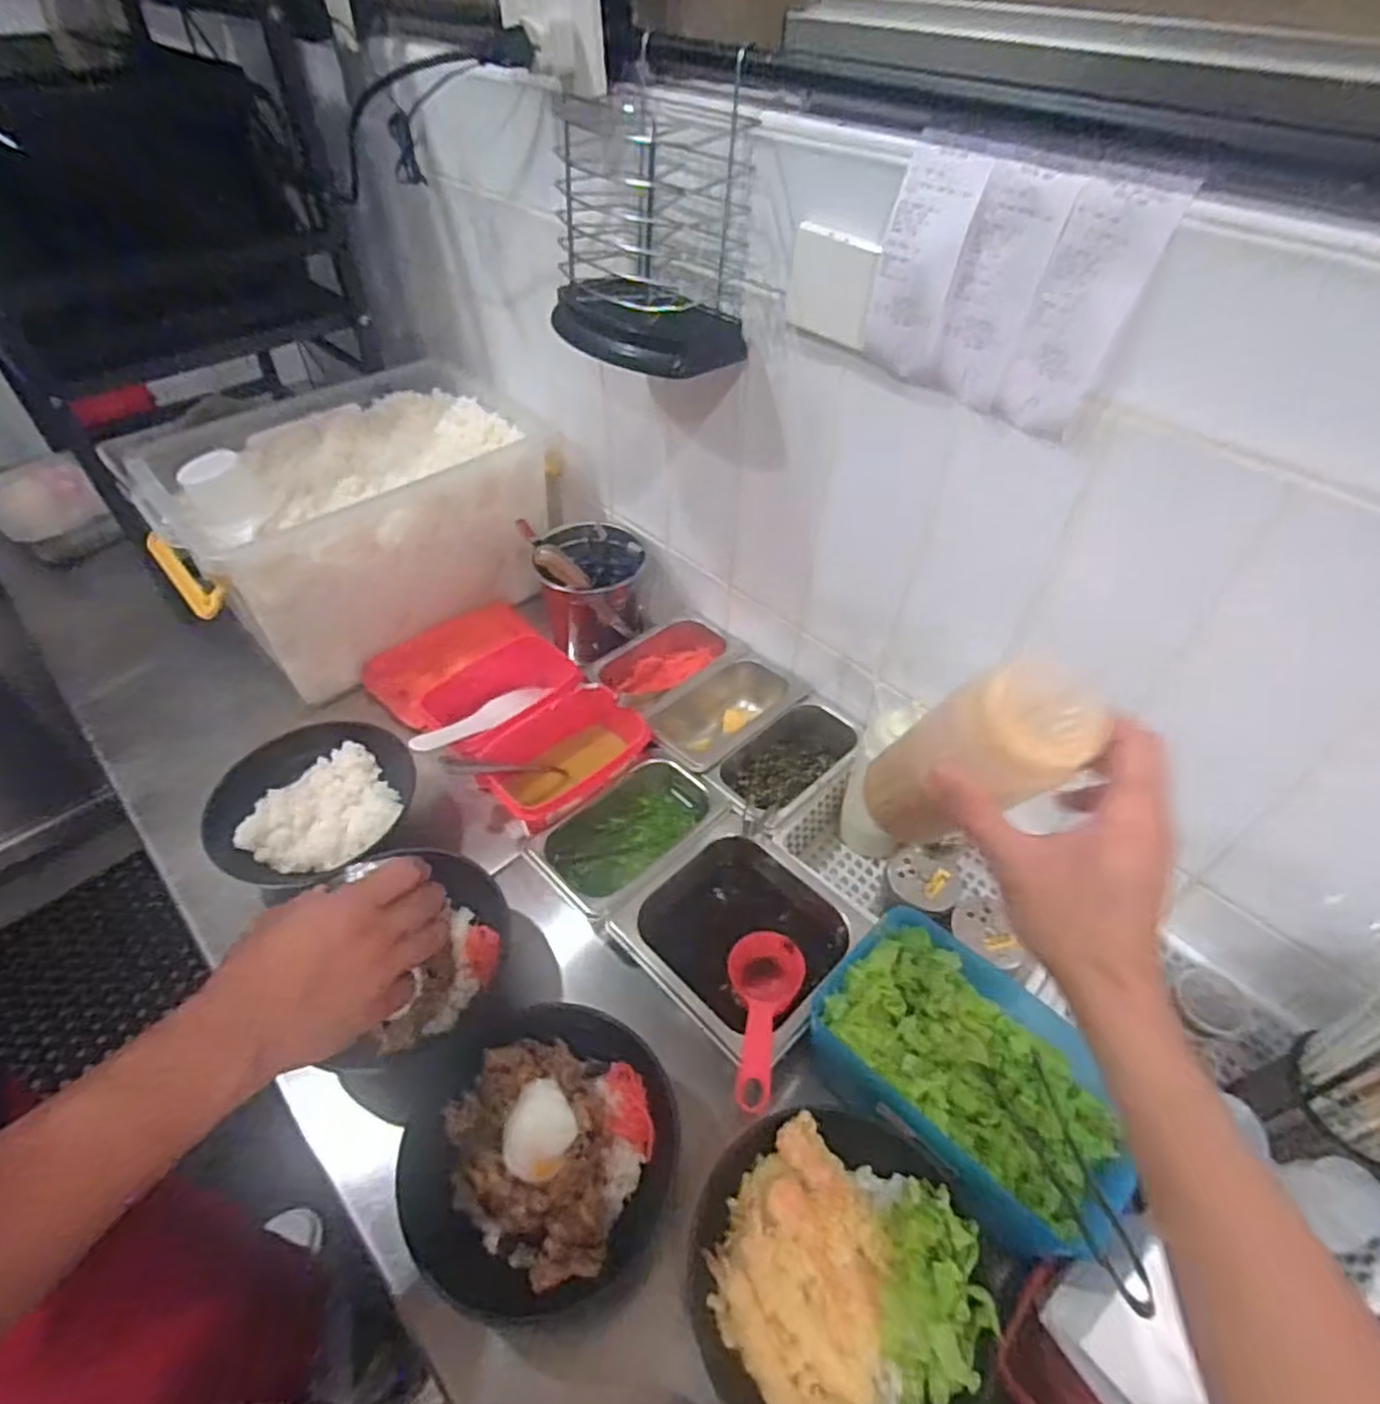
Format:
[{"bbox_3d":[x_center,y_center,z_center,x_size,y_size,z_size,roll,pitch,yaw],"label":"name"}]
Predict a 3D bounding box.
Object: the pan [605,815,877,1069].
[{"bbox_3d":[0.041,0.202,0.645,0.161,0.096,0.171,34,55,26],"label":"pan"}]

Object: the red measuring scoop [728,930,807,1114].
[{"bbox_3d":[0.055,0.245,0.579,0.062,0.050,0.143,11,20,7],"label":"red measuring scoop"}]

